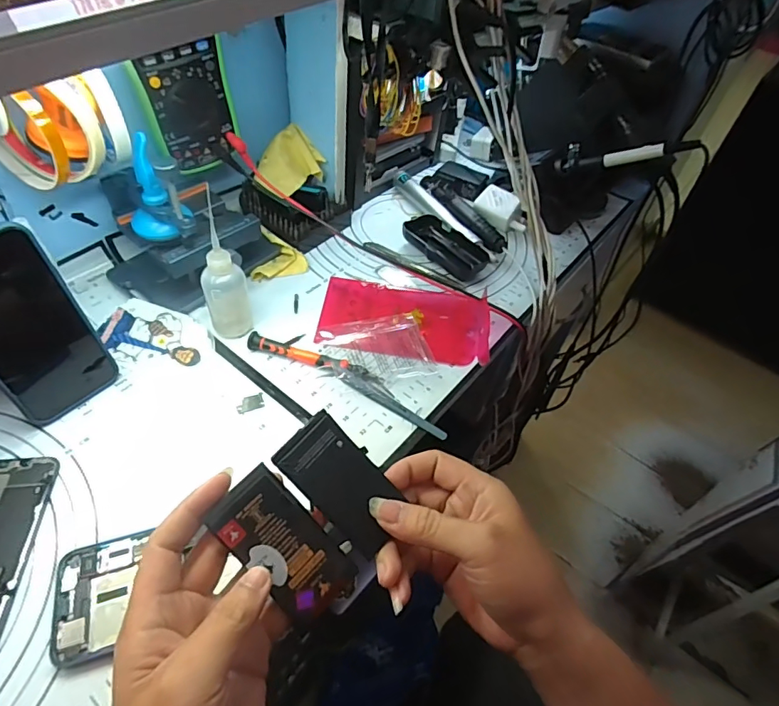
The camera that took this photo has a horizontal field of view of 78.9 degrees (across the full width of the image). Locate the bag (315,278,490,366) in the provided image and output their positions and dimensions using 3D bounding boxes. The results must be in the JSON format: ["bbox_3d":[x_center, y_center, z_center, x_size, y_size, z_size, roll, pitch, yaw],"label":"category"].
[{"bbox_3d":[0.015,-0.036,0.487,0.168,0.024,0.089,6,48,-1],"label":"bag"}]

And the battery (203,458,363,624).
[{"bbox_3d":[-0.061,0.111,0.275,0.044,0.004,0.086,-42,93,-24],"label":"battery"}]

